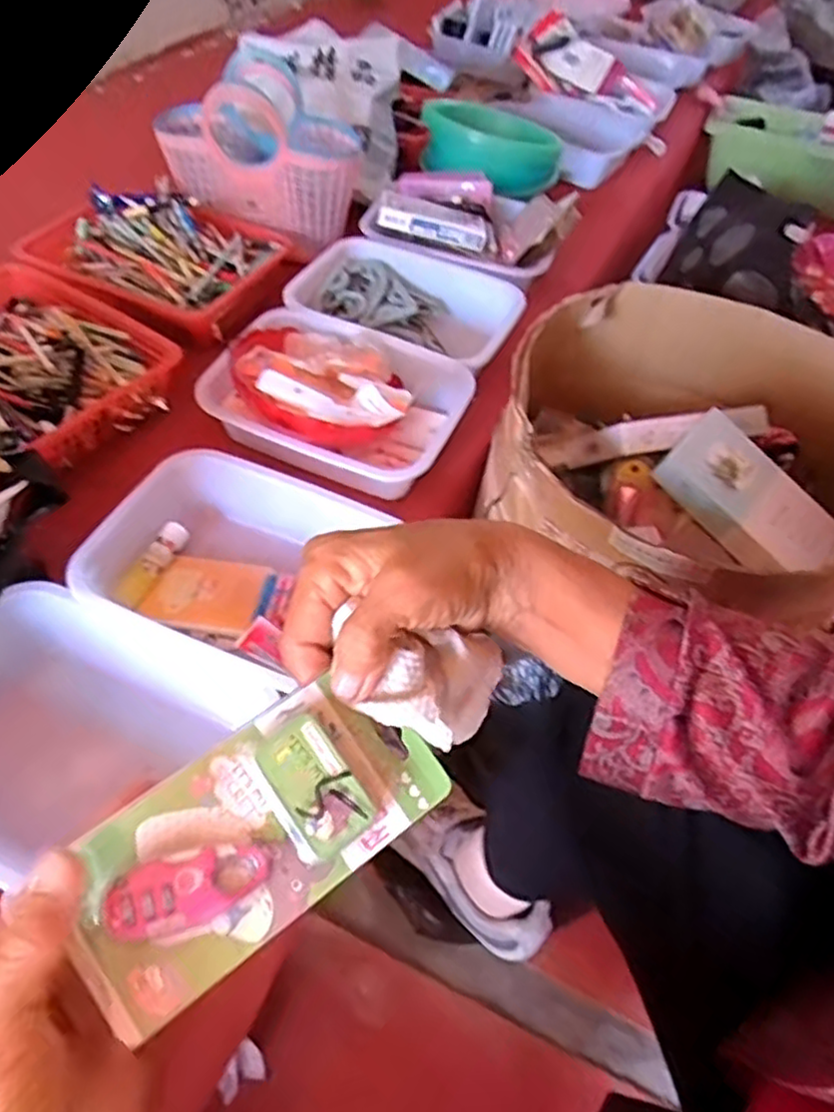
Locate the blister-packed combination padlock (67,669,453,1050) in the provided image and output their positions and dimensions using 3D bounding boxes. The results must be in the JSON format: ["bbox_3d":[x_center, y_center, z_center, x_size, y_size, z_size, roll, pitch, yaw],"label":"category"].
[{"bbox_3d":[-0.060,0.102,0.259,0.137,0.015,0.069,-34,83,-17],"label":"blister-packed combination padlock"}]

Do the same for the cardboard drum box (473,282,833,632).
[{"bbox_3d":[0.269,-0.108,0.762,0.380,0.185,0.386,32,56,21],"label":"cardboard drum box"}]

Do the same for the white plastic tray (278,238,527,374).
[{"bbox_3d":[-0.018,-0.331,0.968,0.301,0.073,0.226,17,52,10],"label":"white plastic tray"}]

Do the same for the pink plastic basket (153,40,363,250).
[{"bbox_3d":[-0.233,-0.600,1.041,0.299,0.199,0.150,7,51,2],"label":"pink plastic basket"}]

